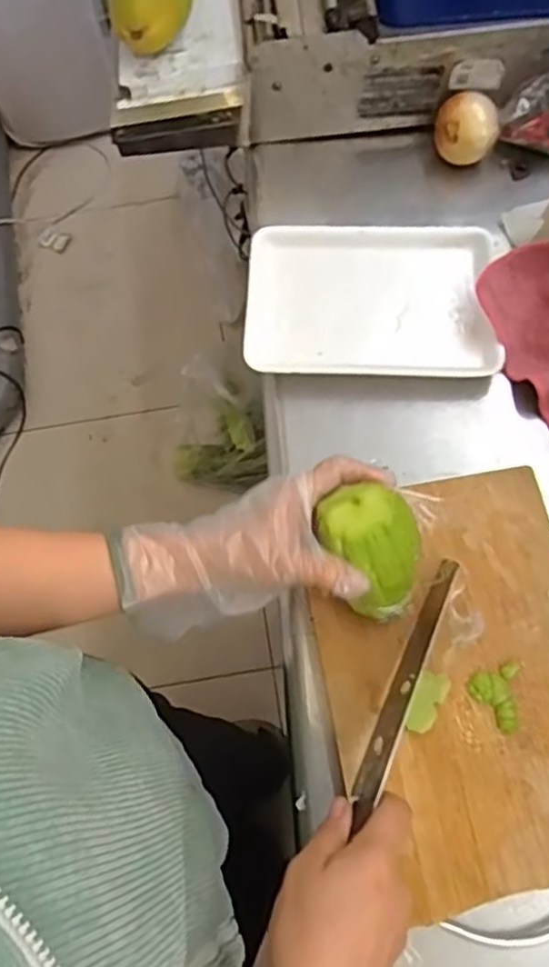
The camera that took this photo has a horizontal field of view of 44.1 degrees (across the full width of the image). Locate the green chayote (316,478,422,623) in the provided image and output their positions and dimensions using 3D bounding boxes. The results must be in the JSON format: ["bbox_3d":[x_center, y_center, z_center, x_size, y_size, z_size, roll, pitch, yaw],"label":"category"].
[{"bbox_3d":[0.068,0.043,0.457,0.058,0.065,0.077,-29,71,-8],"label":"green chayote"}]

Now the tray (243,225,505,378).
[{"bbox_3d":[0.087,-0.163,0.615,0.215,0.029,0.154,1,70,3],"label":"tray"}]

